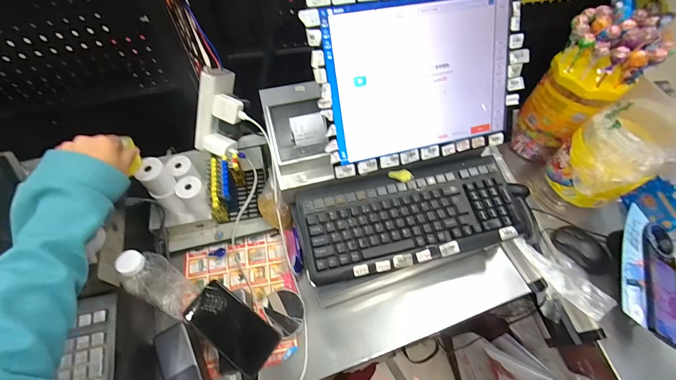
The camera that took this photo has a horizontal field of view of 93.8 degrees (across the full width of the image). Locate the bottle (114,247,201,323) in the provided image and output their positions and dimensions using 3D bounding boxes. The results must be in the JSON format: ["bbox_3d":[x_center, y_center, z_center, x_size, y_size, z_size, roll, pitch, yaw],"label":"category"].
[{"bbox_3d":[-0.285,0.152,0.506,0.055,0.226,0.065,37,65,19],"label":"bottle"}]

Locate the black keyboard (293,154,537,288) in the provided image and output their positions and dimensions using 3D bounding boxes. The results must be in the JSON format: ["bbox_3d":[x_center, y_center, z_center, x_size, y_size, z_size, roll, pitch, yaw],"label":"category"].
[{"bbox_3d":[0.129,0.043,0.558,0.385,0.034,0.162,-12,60,-9],"label":"black keyboard"}]

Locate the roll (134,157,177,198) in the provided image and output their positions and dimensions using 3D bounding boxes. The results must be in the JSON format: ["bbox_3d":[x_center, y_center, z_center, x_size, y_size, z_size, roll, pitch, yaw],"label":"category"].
[{"bbox_3d":[-0.329,-0.024,0.569,0.046,0.070,0.045,1,59,-1],"label":"roll"}]

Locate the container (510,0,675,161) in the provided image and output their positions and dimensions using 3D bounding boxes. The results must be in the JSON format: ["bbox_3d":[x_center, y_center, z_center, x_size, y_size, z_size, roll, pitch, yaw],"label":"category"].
[{"bbox_3d":[0.511,-0.218,0.689,0.134,0.313,0.155,-26,63,-16],"label":"container"}]

